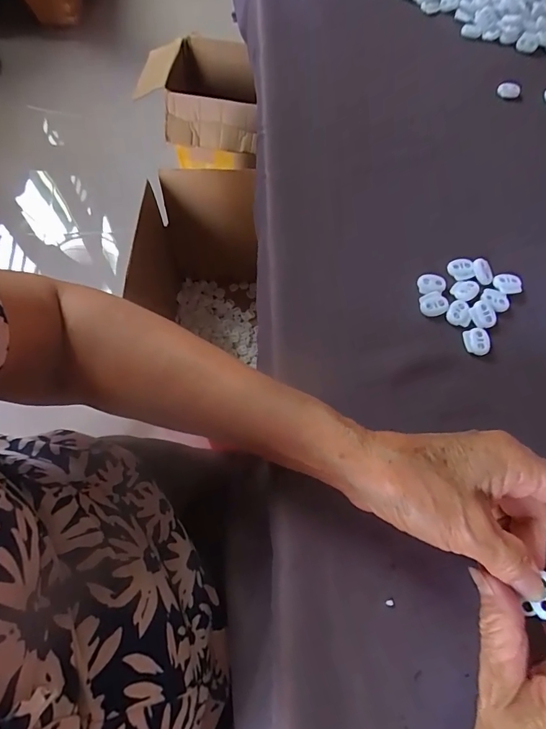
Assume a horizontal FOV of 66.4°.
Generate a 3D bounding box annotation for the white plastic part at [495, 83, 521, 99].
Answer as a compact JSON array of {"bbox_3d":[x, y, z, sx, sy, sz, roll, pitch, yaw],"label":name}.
[{"bbox_3d":[0.254,-0.294,0.448,0.023,0.010,0.010,11,67,3],"label":"white plastic part"}]

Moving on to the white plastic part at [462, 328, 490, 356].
[{"bbox_3d":[0.159,-0.018,0.324,0.019,0.004,0.022,-2,67,-2],"label":"white plastic part"}]

